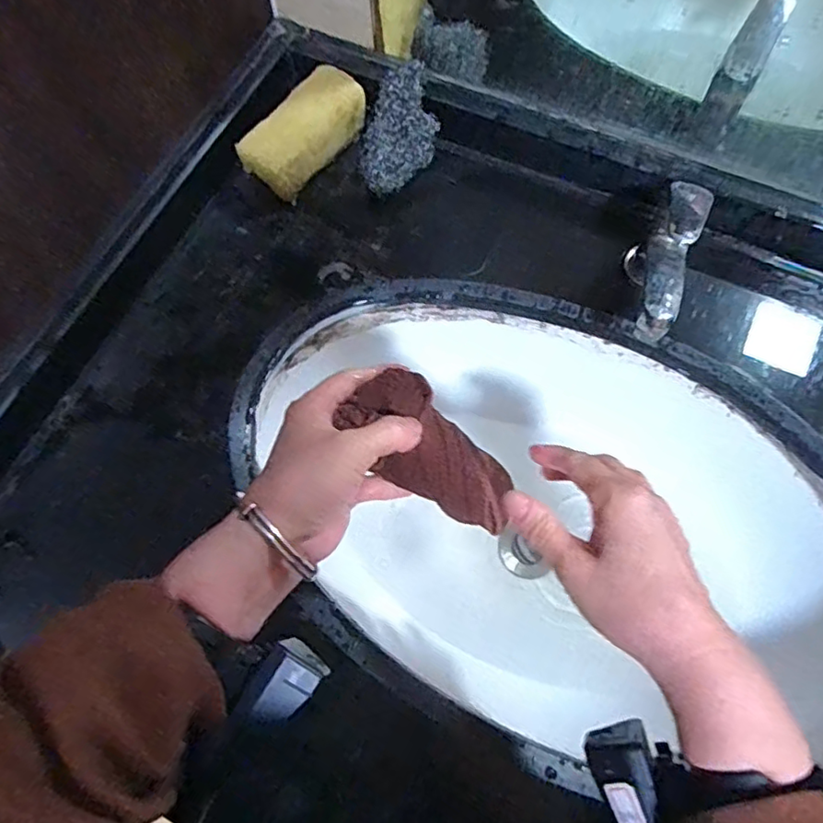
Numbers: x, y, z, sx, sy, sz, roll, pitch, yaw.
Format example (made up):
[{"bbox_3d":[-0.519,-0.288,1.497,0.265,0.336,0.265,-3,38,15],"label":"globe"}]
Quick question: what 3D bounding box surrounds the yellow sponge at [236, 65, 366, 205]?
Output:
[{"bbox_3d":[-0.092,-0.249,0.535,0.055,0.060,0.127,40,76,16],"label":"yellow sponge"}]

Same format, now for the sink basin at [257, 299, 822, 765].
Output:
[{"bbox_3d":[0.111,0.102,0.515,0.512,0.145,0.292,26,72,12],"label":"sink basin"}]

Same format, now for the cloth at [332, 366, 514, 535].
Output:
[{"bbox_3d":[0.012,0.026,0.356,0.053,0.028,0.116,-44,95,-13],"label":"cloth"}]

